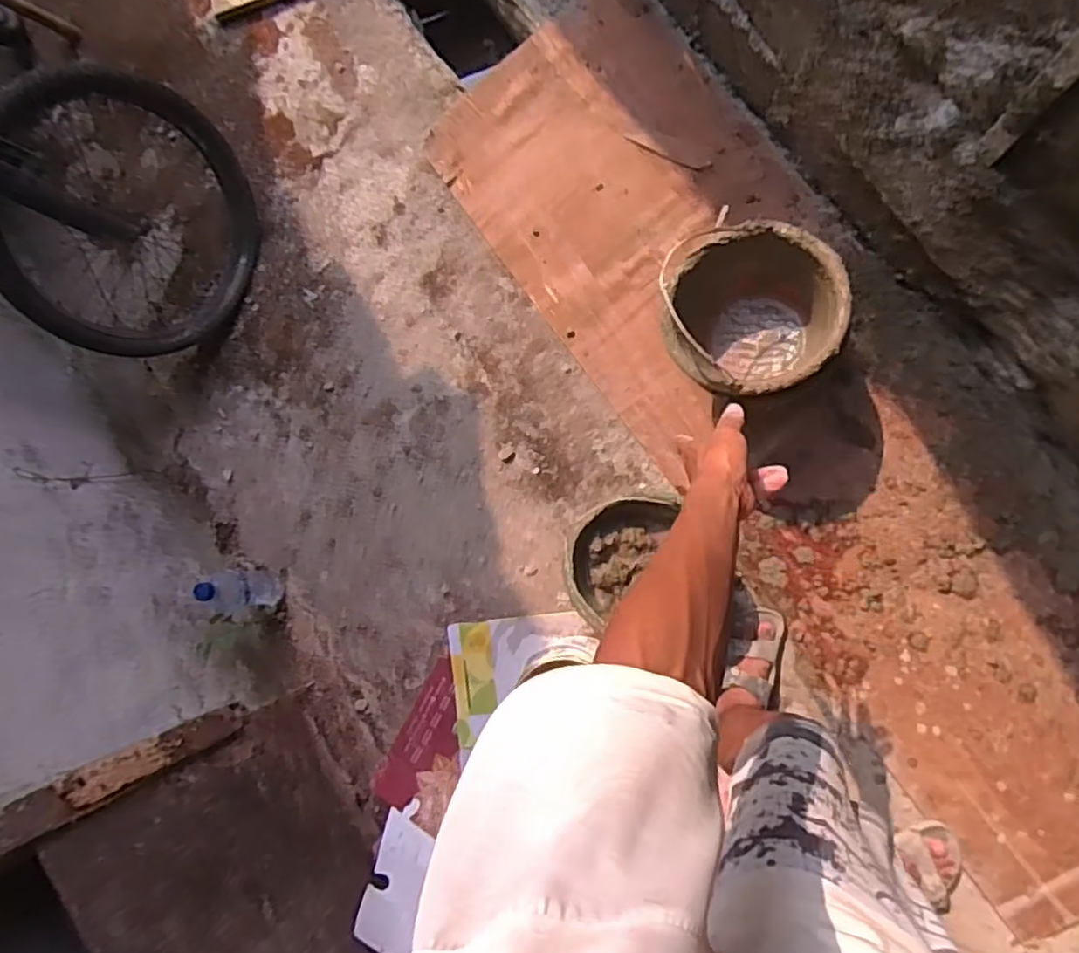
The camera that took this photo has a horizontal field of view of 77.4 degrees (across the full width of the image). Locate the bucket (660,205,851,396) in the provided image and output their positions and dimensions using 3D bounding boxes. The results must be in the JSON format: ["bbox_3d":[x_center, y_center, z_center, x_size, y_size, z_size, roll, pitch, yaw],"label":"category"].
[{"bbox_3d":[0.323,-0.248,1.073,0.239,0.257,0.246,0,90,13],"label":"bucket"}]

